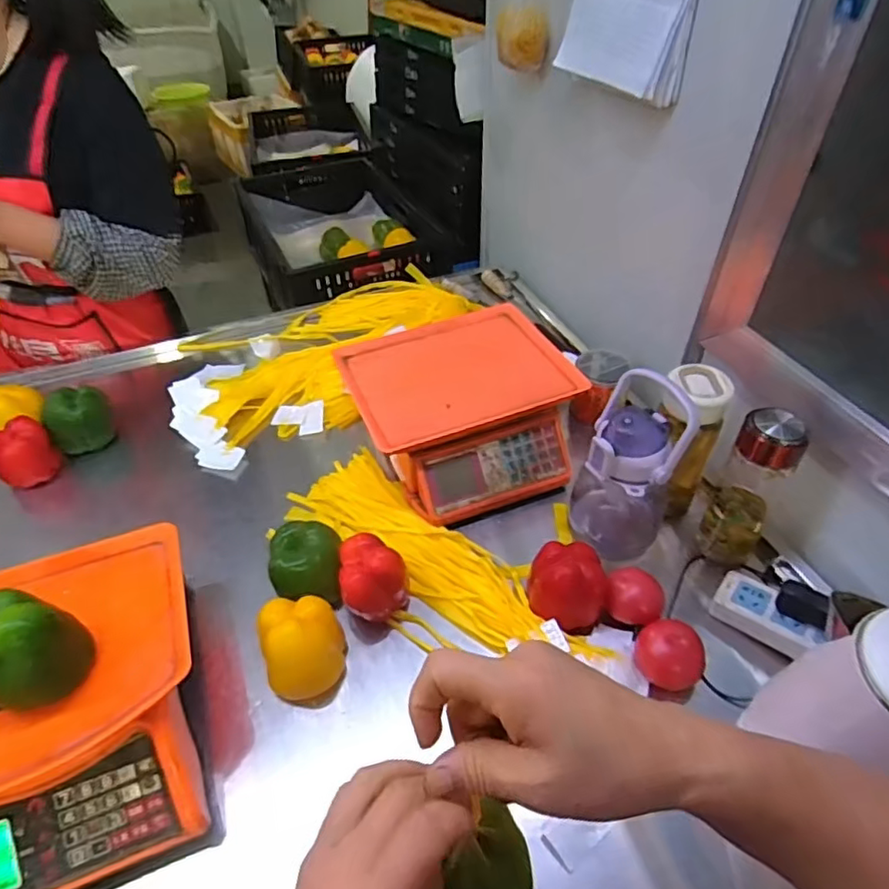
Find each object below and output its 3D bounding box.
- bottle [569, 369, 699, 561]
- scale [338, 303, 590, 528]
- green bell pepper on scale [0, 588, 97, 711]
[{"bbox_3d":[0.215,0.041,0.700,0.109,0.252,0.093,15,46,17],"label":"bottle"},{"bbox_3d":[0.022,-0.060,0.849,0.296,0.119,0.303,-16,46,-15],"label":"scale"},{"bbox_3d":[-0.349,0.175,0.487,0.064,0.086,0.073,11,45,13],"label":"green bell pepper on scale"}]

